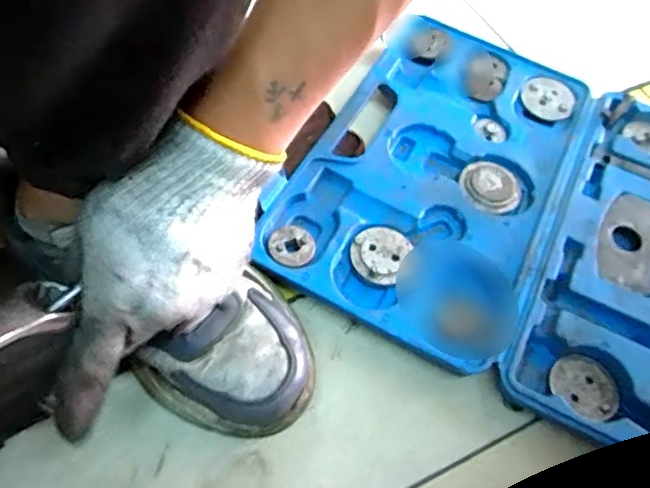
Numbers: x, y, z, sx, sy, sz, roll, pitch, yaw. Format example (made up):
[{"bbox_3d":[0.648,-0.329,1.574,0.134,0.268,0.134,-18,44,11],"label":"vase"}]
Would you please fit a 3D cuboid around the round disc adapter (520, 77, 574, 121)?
[{"bbox_3d":[0.219,-0.143,0.556,0.052,0.005,0.046,41,78,14],"label":"round disc adapter"}]

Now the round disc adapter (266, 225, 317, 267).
[{"bbox_3d":[-0.026,0.002,0.432,0.034,0.011,0.036,3,58,-4],"label":"round disc adapter"}]

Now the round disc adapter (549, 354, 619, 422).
[{"bbox_3d":[0.183,0.101,0.400,0.037,0.009,0.046,-38,68,-25],"label":"round disc adapter"}]

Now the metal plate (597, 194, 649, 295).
[{"bbox_3d":[0.249,-0.006,0.460,0.047,0.006,0.099,28,59,12],"label":"metal plate"}]

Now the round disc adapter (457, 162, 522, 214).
[{"bbox_3d":[0.141,-0.050,0.482,0.052,0.007,0.046,17,58,5],"label":"round disc adapter"}]

